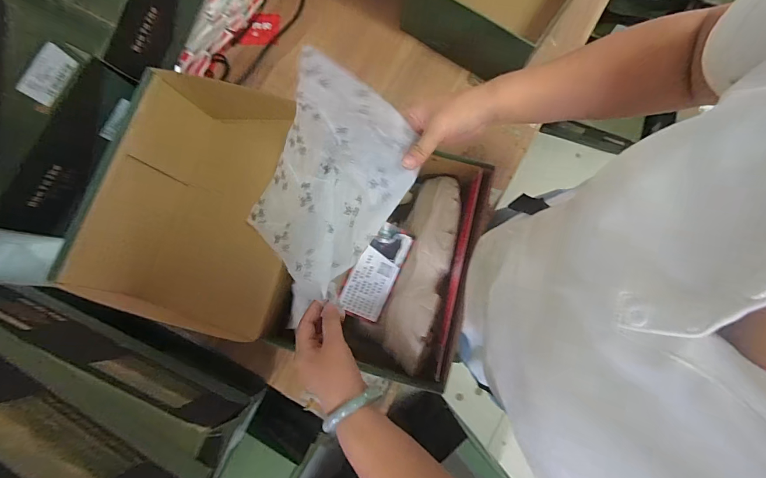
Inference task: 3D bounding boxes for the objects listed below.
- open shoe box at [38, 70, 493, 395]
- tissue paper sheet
[{"bbox_3d":[-0.138,-0.015,0.597,0.537,0.169,0.333,14,79,2],"label":"open shoe box"},{"bbox_3d":[-0.083,-0.055,0.453,0.173,0.161,0.234,37,80,6],"label":"tissue paper sheet"}]

